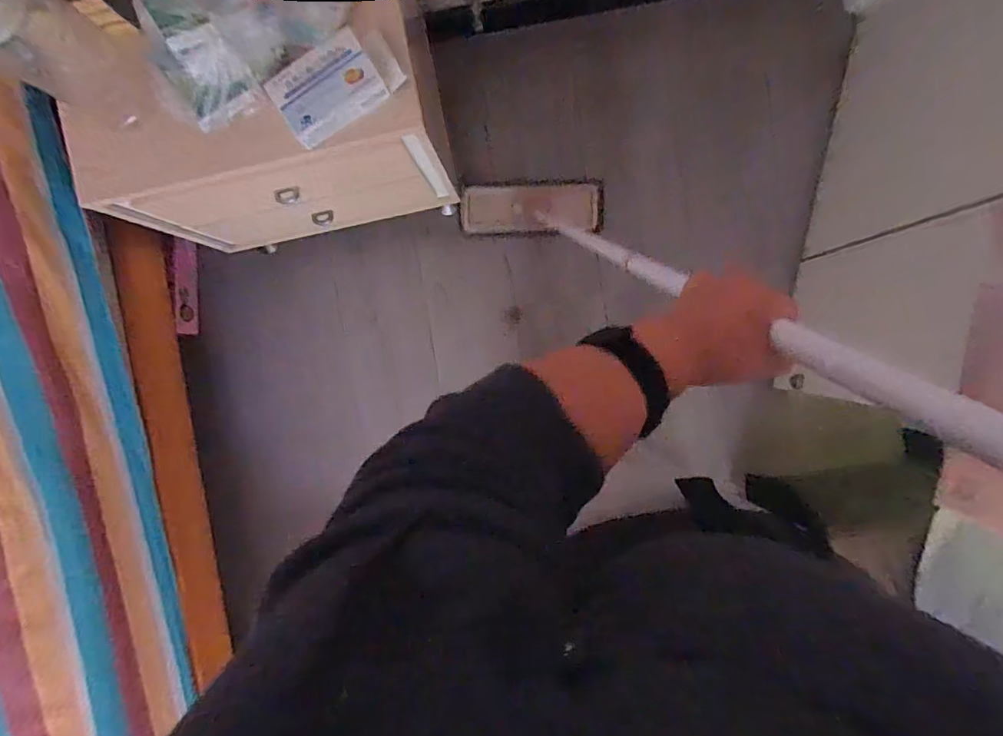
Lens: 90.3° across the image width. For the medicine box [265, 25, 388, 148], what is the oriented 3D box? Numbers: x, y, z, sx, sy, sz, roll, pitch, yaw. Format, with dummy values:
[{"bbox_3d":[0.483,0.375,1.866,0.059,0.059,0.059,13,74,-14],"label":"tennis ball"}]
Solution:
[{"bbox_3d":[-0.229,-0.365,0.655,0.131,0.030,0.092,-30,90,4],"label":"medicine box"}]

